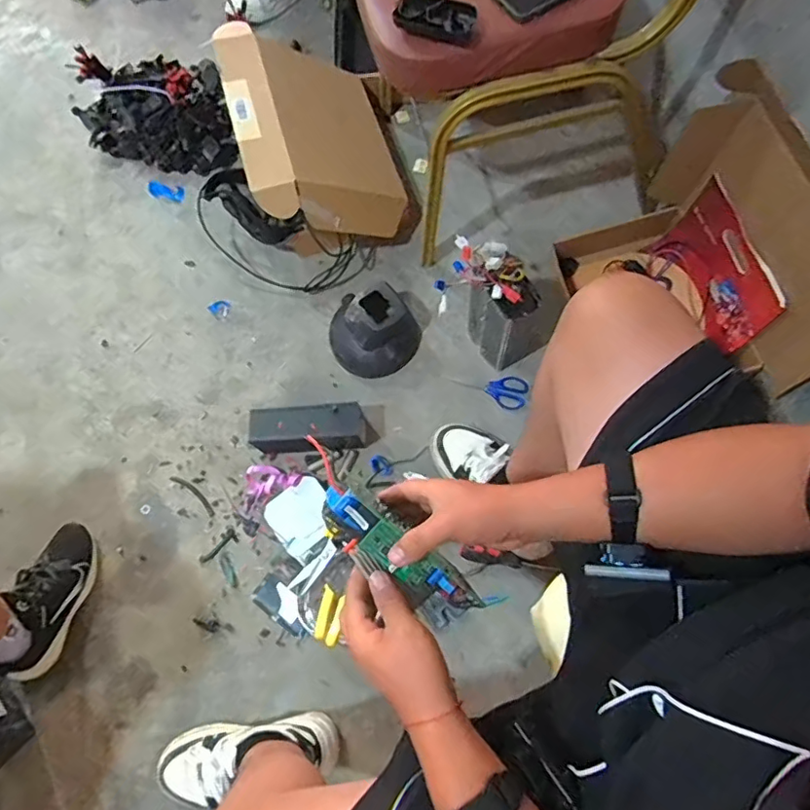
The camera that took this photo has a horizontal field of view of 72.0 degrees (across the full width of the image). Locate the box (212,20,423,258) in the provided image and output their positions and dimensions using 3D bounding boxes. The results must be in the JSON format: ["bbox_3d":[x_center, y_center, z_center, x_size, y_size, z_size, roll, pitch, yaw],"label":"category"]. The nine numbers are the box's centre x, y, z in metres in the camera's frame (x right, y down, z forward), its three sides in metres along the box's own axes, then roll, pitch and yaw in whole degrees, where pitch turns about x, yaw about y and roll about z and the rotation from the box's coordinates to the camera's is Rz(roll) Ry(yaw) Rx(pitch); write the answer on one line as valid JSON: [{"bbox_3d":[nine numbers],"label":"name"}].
[{"bbox_3d":[-0.164,-0.532,1.157,0.312,0.266,0.422,-15,72,-3],"label":"box"}]

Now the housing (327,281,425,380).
[{"bbox_3d":[-0.063,-0.144,1.100,0.175,0.107,0.156,26,75,10],"label":"housing"}]

